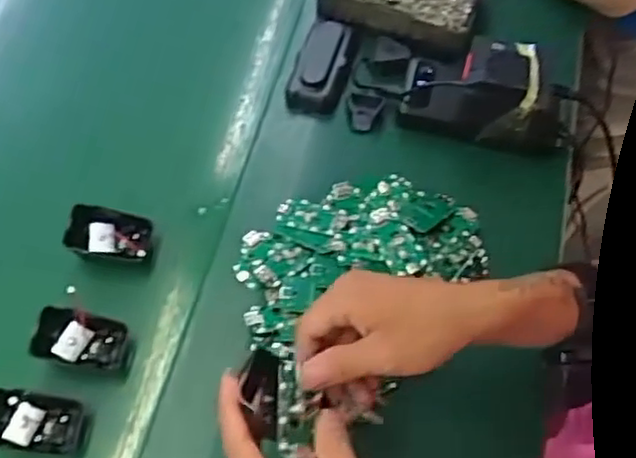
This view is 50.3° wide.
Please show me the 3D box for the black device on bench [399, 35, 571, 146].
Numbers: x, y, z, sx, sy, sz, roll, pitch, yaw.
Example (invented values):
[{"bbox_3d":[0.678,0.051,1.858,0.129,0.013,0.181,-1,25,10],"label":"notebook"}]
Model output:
[{"bbox_3d":[0.159,-0.127,0.645,0.155,0.100,0.085,18,64,12],"label":"black device on bench"}]

